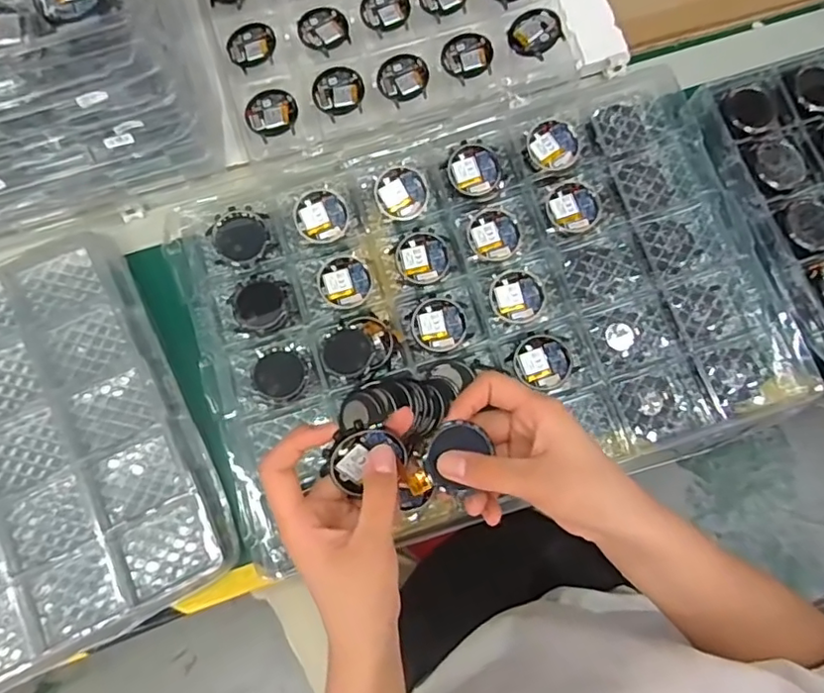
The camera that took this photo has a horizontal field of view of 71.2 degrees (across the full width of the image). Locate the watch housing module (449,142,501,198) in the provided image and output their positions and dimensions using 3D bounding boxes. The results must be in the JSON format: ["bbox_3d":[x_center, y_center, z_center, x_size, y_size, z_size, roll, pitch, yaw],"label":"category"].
[{"bbox_3d":[0.053,-0.150,0.488,0.043,0.011,0.042,-13,78,-3],"label":"watch housing module"}]

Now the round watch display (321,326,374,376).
[{"bbox_3d":[-0.051,0.003,0.454,0.041,0.008,0.039,-2,78,11],"label":"round watch display"}]

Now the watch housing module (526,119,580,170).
[{"bbox_3d":[0.120,-0.171,0.490,0.042,0.013,0.040,11,77,2],"label":"watch housing module"}]

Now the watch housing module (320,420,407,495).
[{"bbox_3d":[-0.028,0.064,0.333,0.042,0.004,0.041,-45,112,6],"label":"watch housing module"}]

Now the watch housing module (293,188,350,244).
[{"bbox_3d":[-0.074,-0.108,0.476,0.043,0.014,0.042,-32,80,-7],"label":"watch housing module"}]

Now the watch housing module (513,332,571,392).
[{"bbox_3d":[0.104,0.012,0.458,0.044,0.010,0.043,9,77,1],"label":"watch housing module"}]

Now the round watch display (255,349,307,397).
[{"bbox_3d":[-0.104,0.022,0.455,0.038,0.013,0.038,0,77,-1],"label":"round watch display"}]

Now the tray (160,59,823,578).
[{"bbox_3d":[0.055,-0.034,0.460,0.442,0.030,0.308,-21,78,-5],"label":"tray"}]

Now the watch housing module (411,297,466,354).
[{"bbox_3d":[0.022,-0.017,0.469,0.044,0.006,0.044,-4,77,-1],"label":"watch housing module"}]

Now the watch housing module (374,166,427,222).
[{"bbox_3d":[-0.008,-0.128,0.483,0.043,0.013,0.043,-17,78,-4],"label":"watch housing module"}]

